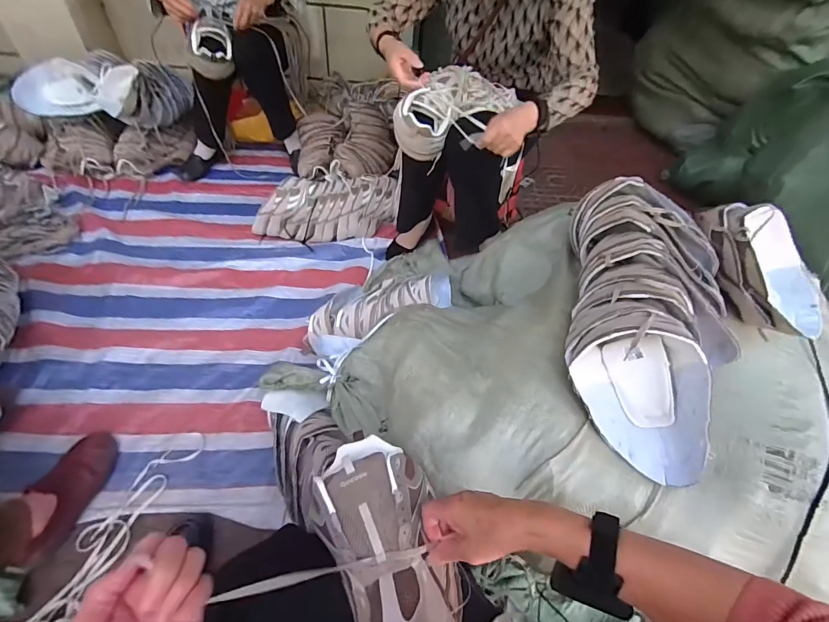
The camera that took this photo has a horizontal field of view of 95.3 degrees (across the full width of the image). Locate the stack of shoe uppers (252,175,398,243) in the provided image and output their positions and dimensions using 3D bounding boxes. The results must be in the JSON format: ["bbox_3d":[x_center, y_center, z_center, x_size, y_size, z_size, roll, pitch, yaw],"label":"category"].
[{"bbox_3d":[-0.305,-0.343,1.307,0.471,0.163,0.165,-3,49,-9],"label":"stack of shoe uppers"}]

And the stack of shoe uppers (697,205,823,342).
[{"bbox_3d":[0.601,-0.068,0.661,0.157,0.095,0.242,6,70,-16],"label":"stack of shoe uppers"}]

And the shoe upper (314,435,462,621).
[{"bbox_3d":[-0.027,0.267,0.433,0.140,0.060,0.262,-13,48,-17],"label":"shoe upper"}]

